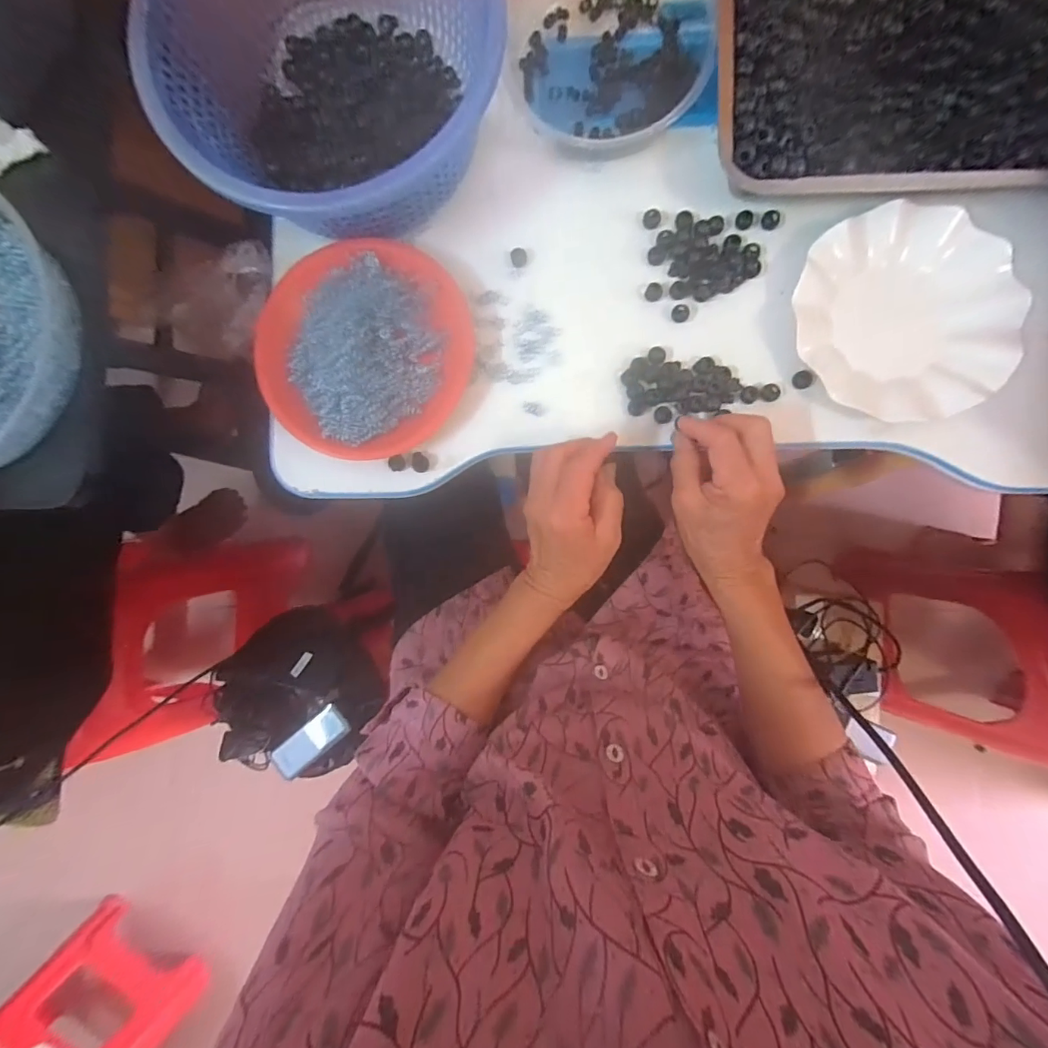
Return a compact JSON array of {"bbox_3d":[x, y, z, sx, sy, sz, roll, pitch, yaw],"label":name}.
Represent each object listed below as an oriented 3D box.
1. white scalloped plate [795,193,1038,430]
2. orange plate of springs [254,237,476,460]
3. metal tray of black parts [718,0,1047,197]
[{"bbox_3d":[0.333,-0.181,0.406,0.169,0.022,0.178,-20,88,2],"label":"white scalloped plate"},{"bbox_3d":[-0.145,-0.163,0.430,0.187,0.034,0.193,0,89,3],"label":"orange plate of springs"},{"bbox_3d":[0.316,-0.394,0.393,0.305,0.054,0.235,-1,89,3],"label":"metal tray of black parts"}]

